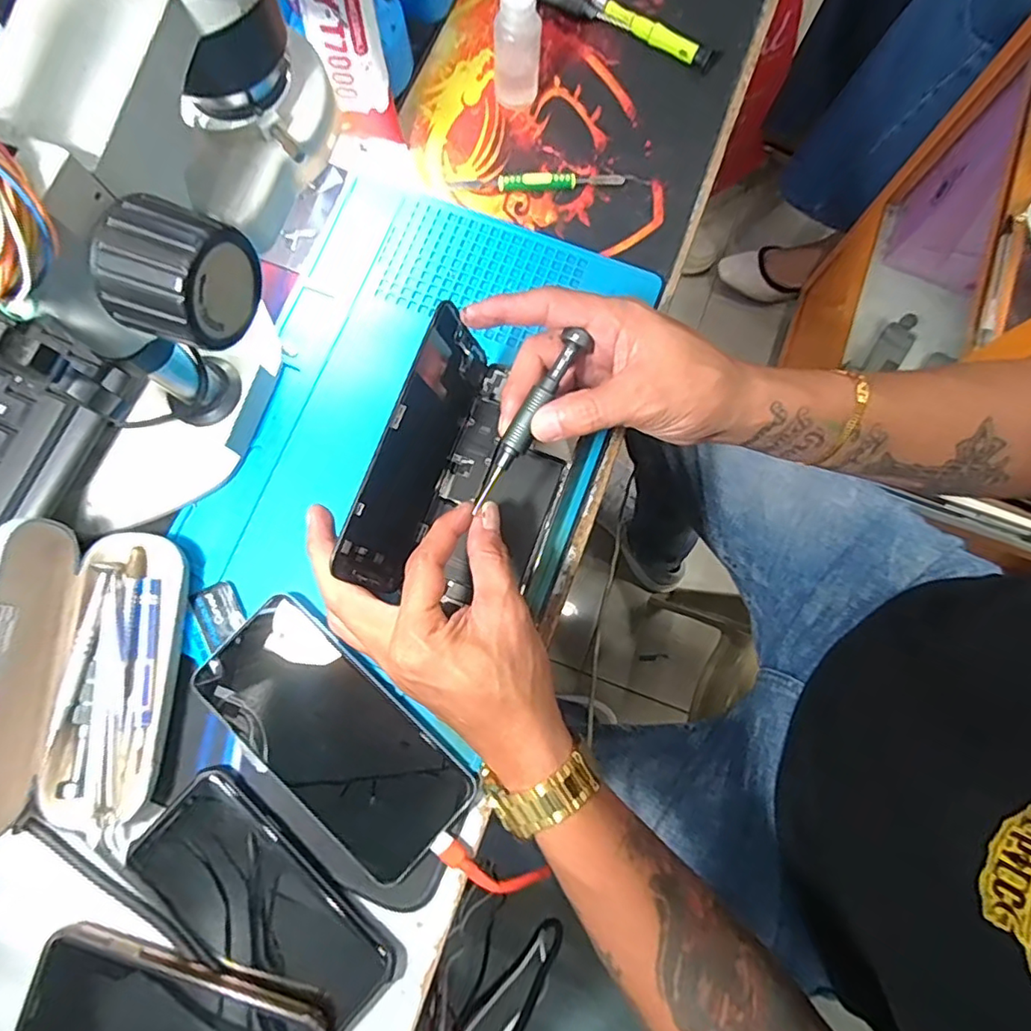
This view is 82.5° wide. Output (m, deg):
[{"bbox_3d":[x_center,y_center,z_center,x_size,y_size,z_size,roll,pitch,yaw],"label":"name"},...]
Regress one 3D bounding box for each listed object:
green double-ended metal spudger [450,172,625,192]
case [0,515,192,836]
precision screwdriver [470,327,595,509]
[{"bbox_3d":[0.016,-0.233,0.410,0.117,0.007,0.012,-2,79,0],"label":"green double-ended metal spudger"},{"bbox_3d":[-0.238,0.086,0.313,0.079,0.081,0.163,-4,79,0],"label":"case"},{"bbox_3d":[0.008,-0.051,0.313,0.013,0.011,0.098,31,93,6],"label":"precision screwdriver"}]

